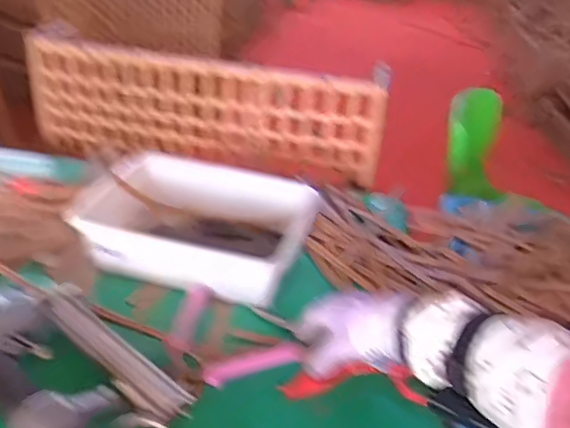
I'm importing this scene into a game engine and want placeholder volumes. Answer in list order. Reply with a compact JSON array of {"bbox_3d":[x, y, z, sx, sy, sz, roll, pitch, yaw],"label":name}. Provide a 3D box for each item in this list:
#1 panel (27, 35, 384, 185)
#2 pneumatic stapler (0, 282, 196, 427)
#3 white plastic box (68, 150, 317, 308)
[{"bbox_3d":[-0.153,-0.184,0.995,0.622,0.194,0.032,12,32,8],"label":"panel"},{"bbox_3d":[-0.211,0.140,0.527,0.234,0.062,0.156,23,36,25],"label":"pneumatic stapler"},{"bbox_3d":[-0.119,0.009,0.742,0.277,0.066,0.195,12,32,9],"label":"white plastic box"}]

